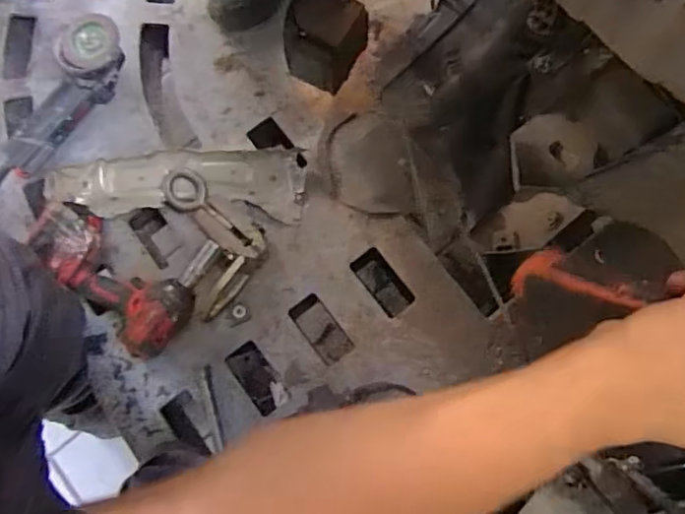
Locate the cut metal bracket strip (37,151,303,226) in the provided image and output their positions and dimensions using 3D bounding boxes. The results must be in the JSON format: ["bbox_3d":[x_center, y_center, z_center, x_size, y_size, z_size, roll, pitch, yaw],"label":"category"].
[{"bbox_3d":[-0.275,-0.111,0.936,0.421,0.034,0.119,-2,78,1],"label":"cut metal bracket strip"}]

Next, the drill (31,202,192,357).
[{"bbox_3d":[-0.344,0.032,0.864,0.272,0.073,0.122,41,82,9],"label":"drill"}]

